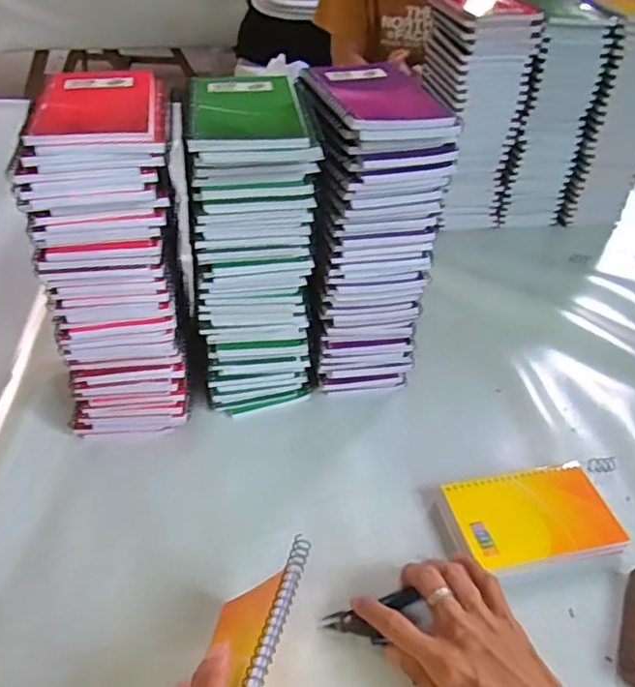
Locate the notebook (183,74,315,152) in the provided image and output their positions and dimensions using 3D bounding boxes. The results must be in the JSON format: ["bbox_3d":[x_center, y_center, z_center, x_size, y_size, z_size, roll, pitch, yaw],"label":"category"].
[{"bbox_3d":[-0.053,-0.171,0.436,0.081,0.013,0.119,-4,40,-8],"label":"notebook"}]

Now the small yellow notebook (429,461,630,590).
[{"bbox_3d":[0.173,0.147,0.484,0.139,0.021,0.091,-7,41,-12],"label":"small yellow notebook"}]

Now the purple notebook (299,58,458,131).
[{"bbox_3d":[0.045,-0.198,0.470,0.088,0.015,0.129,-11,42,-16],"label":"purple notebook"}]

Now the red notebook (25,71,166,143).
[{"bbox_3d":[-0.155,-0.172,0.429,0.087,0.012,0.123,-5,40,-10],"label":"red notebook"}]

